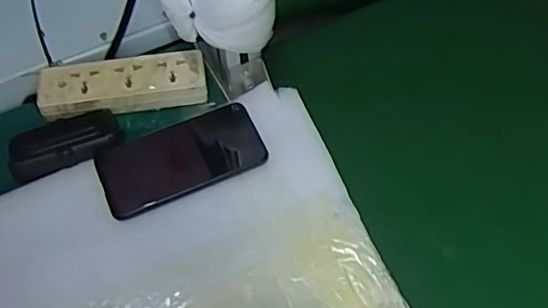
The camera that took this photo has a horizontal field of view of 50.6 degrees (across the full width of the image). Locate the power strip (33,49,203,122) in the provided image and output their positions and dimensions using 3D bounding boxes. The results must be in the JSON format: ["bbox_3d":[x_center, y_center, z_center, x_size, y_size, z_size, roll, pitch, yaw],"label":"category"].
[{"bbox_3d":[-0.160,-0.073,0.612,0.172,0.026,0.056,-9,59,-4],"label":"power strip"}]

